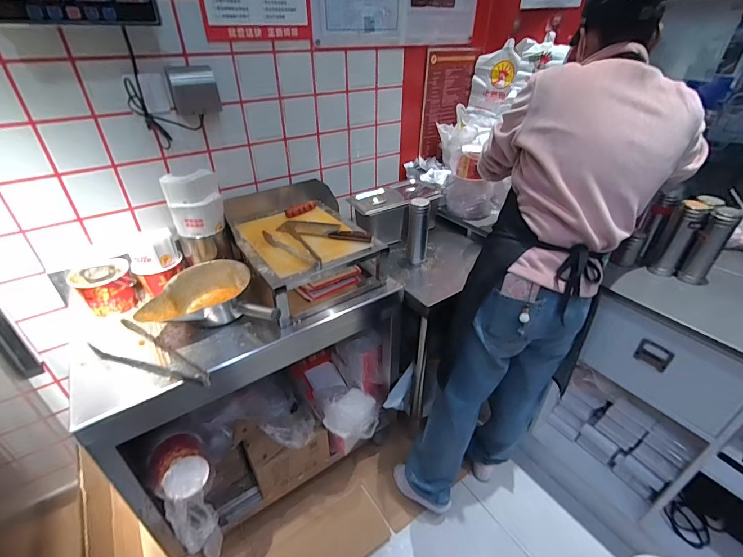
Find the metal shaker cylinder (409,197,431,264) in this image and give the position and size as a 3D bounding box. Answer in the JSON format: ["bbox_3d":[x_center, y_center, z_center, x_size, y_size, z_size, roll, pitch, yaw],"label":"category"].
[{"bbox_3d":[0.144,-0.148,1.143,0.057,0.195,0.059,-8,36,-11],"label":"metal shaker cylinder"}]

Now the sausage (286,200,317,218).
[{"bbox_3d":[-0.227,-0.227,1.190,0.110,0.028,0.029,-27,43,-33],"label":"sausage"}]

